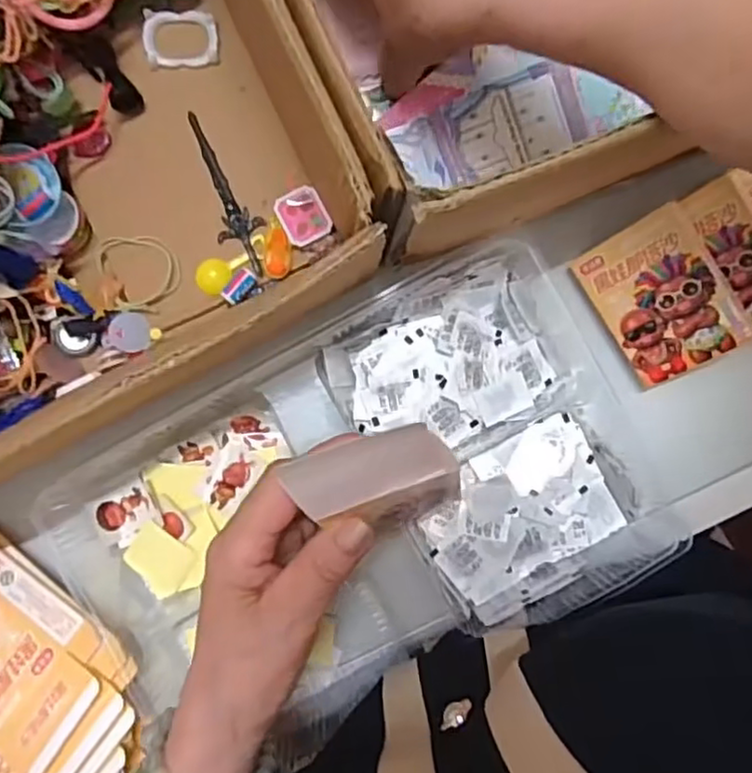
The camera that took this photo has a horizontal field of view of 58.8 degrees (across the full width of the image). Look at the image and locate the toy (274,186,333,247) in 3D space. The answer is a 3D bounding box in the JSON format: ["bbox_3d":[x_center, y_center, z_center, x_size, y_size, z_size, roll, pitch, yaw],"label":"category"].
[{"bbox_3d":[-0.044,-0.103,0.403,0.027,0.005,0.032,-28,90,-2],"label":"toy"}]

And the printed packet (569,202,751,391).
[{"bbox_3d":[0.167,-0.051,0.391,0.067,0.012,0.088,-31,91,37],"label":"printed packet"}]

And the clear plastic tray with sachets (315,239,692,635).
[{"bbox_3d":[0.076,0.032,0.388,0.150,0.044,0.204,-28,95,0],"label":"clear plastic tray with sachets"}]

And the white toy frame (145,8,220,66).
[{"bbox_3d":[-0.113,-0.203,0.389,0.042,0.005,0.031,-3,90,-2],"label":"white toy frame"}]

